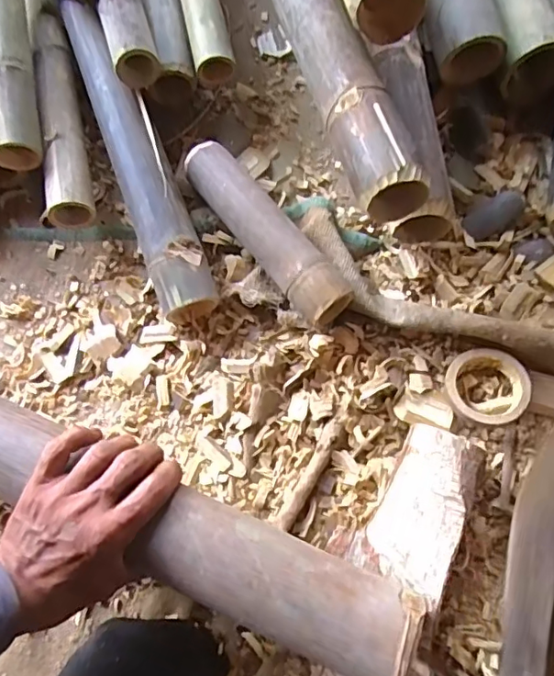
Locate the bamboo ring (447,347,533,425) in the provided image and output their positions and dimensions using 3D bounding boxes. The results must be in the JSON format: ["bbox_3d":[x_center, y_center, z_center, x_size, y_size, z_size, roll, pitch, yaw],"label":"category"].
[{"bbox_3d":[0.198,0.046,0.518,0.073,0.026,0.070,0,71,1],"label":"bamboo ring"}]

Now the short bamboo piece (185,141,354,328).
[{"bbox_3d":[-0.015,-0.109,0.556,0.052,0.059,0.228,-35,74,-10],"label":"short bamboo piece"}]

